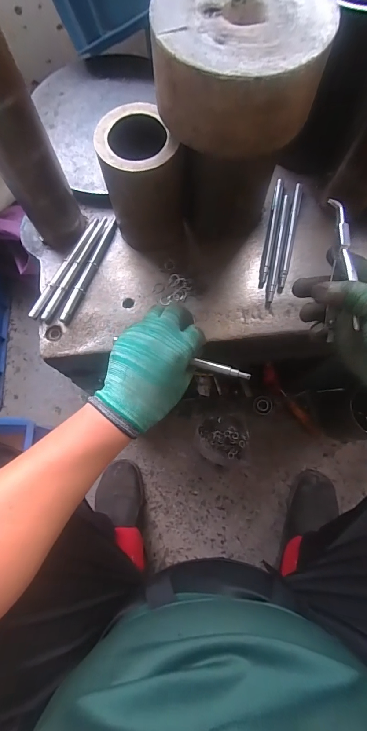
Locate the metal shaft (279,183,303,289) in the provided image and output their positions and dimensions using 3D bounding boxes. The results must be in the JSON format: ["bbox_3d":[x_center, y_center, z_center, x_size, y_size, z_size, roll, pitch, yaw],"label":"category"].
[{"bbox_3d":[0.146,-0.180,0.451,0.011,0.008,0.161,14,75,4],"label":"metal shaft"}]

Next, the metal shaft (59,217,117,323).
[{"bbox_3d":[-0.123,-0.128,0.438,0.013,0.009,0.159,22,76,6],"label":"metal shaft"}]

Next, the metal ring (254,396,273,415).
[{"bbox_3d":[0.198,0.098,0.819,0.045,0.006,0.045,0,74,0],"label":"metal ring"}]

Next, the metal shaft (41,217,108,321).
[{"bbox_3d":[-0.142,-0.130,0.437,0.010,0.008,0.162,25,76,7],"label":"metal shaft"}]

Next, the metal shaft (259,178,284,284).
[{"bbox_3d":[0.121,-0.186,0.453,0.011,0.011,0.157,12,75,4],"label":"metal shaft"}]

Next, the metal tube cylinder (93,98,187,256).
[{"bbox_3d":[-0.048,-0.208,0.394,0.080,0.133,0.094,-20,75,-5],"label":"metal tube cylinder"}]

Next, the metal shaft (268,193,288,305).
[{"bbox_3d":[0.128,-0.159,0.446,0.008,0.007,0.160,11,75,3],"label":"metal shaft"}]

